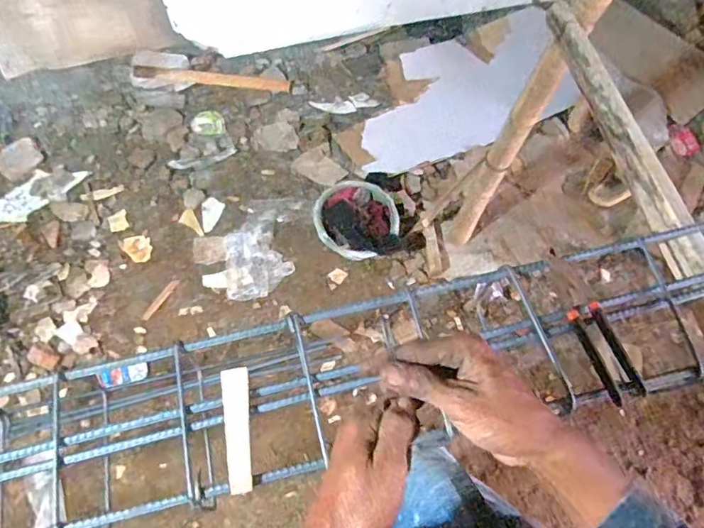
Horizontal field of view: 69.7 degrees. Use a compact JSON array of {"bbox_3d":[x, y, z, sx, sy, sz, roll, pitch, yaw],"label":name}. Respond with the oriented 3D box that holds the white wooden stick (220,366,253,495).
[{"bbox_3d":[-0.139,0.200,0.620,0.033,0.012,0.146,-7,66,-9],"label":"white wooden stick"}]

